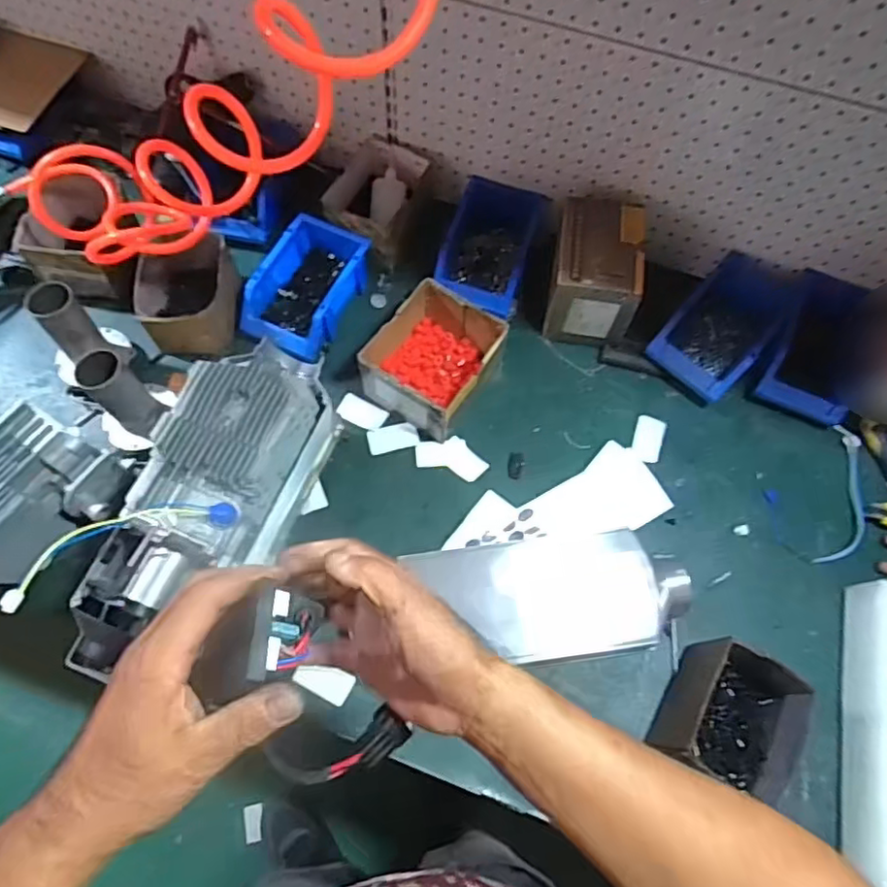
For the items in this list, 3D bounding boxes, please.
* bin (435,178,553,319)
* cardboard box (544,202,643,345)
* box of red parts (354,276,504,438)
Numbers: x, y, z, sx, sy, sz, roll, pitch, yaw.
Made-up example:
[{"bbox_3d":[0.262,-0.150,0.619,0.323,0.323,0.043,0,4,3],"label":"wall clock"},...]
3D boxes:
[{"bbox_3d":[0.071,-0.276,0.902,0.128,0.085,0.191,18,67,5],"label":"bin"},{"bbox_3d":[0.199,-0.229,0.837,0.108,0.123,0.141,5,67,0],"label":"cardboard box"},{"bbox_3d":[-0.009,-0.107,0.820,0.135,0.099,0.159,30,69,10],"label":"box of red parts"}]

